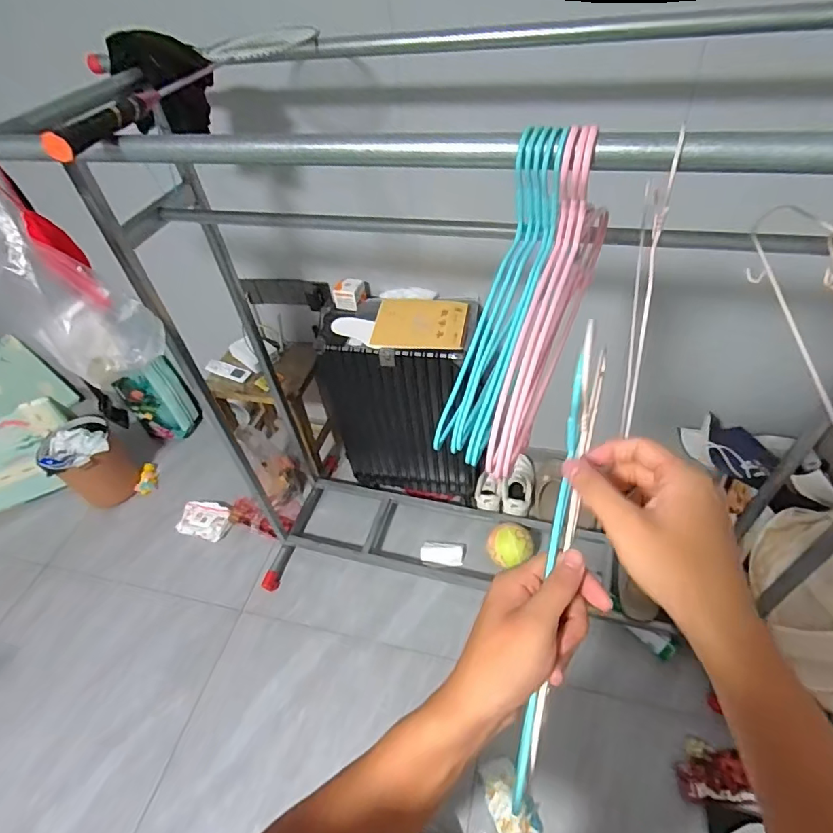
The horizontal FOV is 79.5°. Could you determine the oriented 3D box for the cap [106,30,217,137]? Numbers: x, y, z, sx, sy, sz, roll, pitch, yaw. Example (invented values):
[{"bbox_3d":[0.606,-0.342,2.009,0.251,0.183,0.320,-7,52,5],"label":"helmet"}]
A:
[{"bbox_3d":[-0.477,-0.629,0.949,0.180,0.155,0.100,-24,49,-14],"label":"cap"}]

